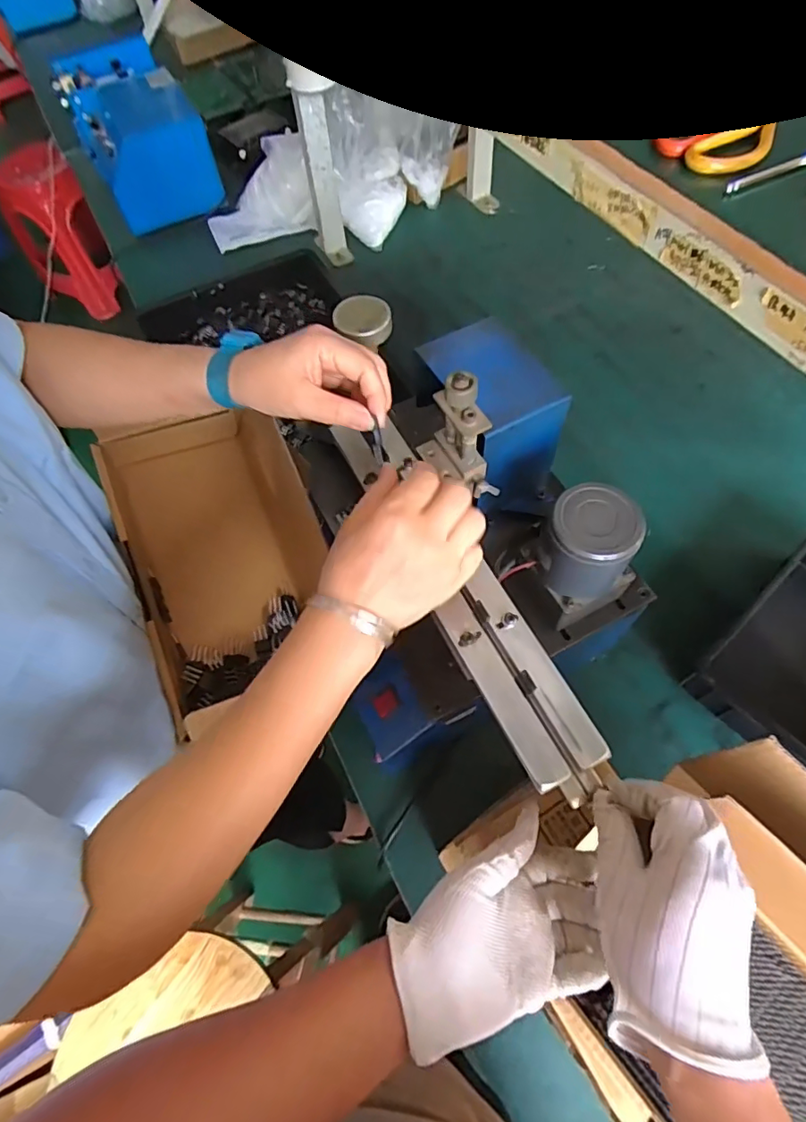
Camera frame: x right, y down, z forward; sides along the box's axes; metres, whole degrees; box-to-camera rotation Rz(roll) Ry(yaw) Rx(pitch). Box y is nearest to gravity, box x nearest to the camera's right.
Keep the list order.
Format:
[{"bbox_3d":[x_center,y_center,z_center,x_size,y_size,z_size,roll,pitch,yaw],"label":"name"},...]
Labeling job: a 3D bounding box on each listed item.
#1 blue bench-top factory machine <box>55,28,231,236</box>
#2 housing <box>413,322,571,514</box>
[{"bbox_3d":[-0.634,-1.026,1.298,0.246,0.192,0.520,-28,64,-11],"label":"blue bench-top factory machine"},{"bbox_3d":[0.090,-0.143,0.566,0.099,0.138,0.140,-28,64,-11],"label":"housing"}]

